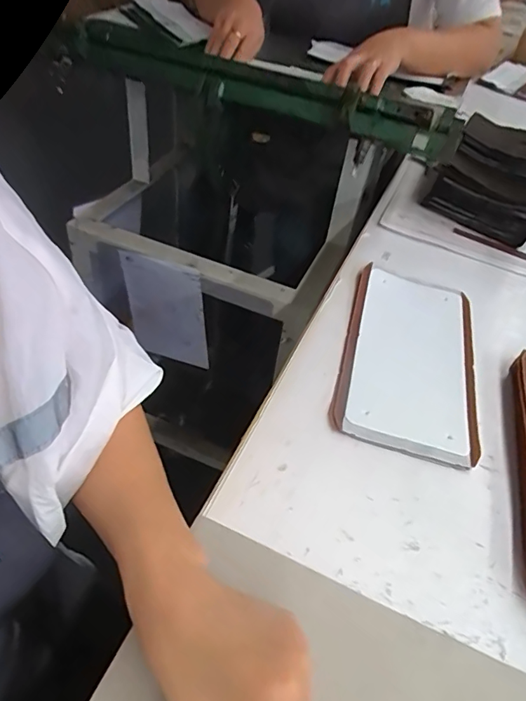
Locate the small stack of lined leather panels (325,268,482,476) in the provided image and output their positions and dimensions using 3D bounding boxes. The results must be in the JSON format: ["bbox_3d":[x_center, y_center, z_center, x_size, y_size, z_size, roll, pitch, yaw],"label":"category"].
[{"bbox_3d":[0.149,0.002,0.502,0.131,0.011,0.242,14,45,7],"label":"small stack of lined leather panels"}]

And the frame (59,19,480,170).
[{"bbox_3d":[-0.016,-0.347,0.652,0.545,0.059,0.079,21,46,13],"label":"frame"}]

